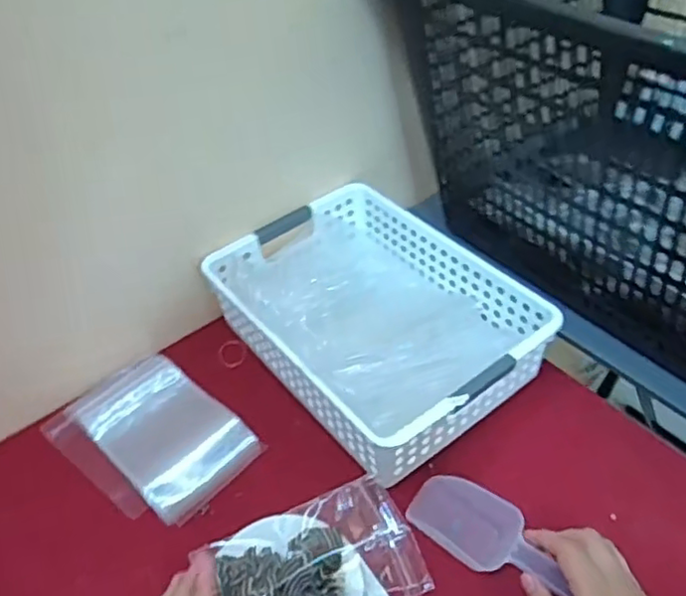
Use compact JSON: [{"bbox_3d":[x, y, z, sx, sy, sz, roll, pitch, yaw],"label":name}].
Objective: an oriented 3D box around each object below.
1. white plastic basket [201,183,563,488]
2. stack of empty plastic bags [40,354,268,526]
[{"bbox_3d":[0.027,0.013,0.631,0.212,0.082,0.296,-32,50,-23],"label":"white plastic basket"},{"bbox_3d":[-0.176,0.125,0.597,0.183,0.009,0.123,30,55,31],"label":"stack of empty plastic bags"}]

